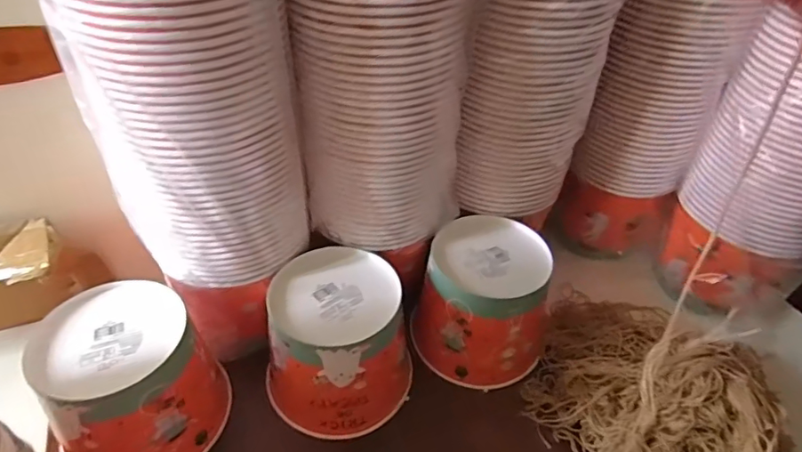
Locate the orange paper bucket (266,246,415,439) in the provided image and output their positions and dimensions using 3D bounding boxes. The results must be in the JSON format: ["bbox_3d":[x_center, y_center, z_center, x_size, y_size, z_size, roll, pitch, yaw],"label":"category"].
[{"bbox_3d":[-0.067,0.121,0.539,0.149,0.128,0.152,-4,42,-7],"label":"orange paper bucket"}]

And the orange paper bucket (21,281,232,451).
[{"bbox_3d":[-0.257,0.150,0.490,0.146,0.125,0.153,-26,49,-29],"label":"orange paper bucket"}]

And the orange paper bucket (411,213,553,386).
[{"bbox_3d":[0.095,0.088,0.590,0.143,0.135,0.144,2,41,-2],"label":"orange paper bucket"}]

